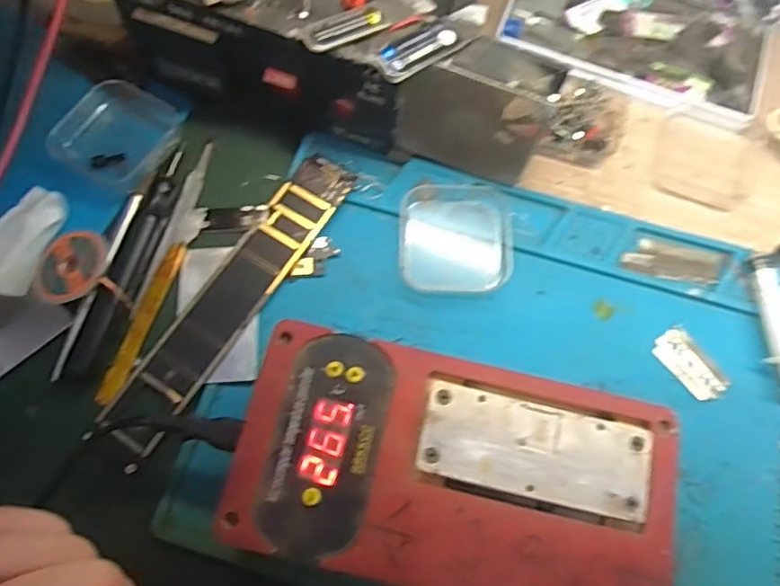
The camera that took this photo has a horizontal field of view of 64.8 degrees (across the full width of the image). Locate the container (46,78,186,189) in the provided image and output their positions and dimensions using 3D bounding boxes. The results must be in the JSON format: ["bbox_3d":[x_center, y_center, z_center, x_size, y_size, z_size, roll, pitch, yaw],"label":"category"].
[{"bbox_3d":[-0.163,-0.095,0.372,0.063,0.019,0.059,24,71,6],"label":"container"}]

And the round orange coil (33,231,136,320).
[{"bbox_3d":[-0.165,-0.013,0.336,0.053,0.013,0.042,14,71,3],"label":"round orange coil"}]

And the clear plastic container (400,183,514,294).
[{"bbox_3d":[0.038,-0.034,0.359,0.063,0.014,0.066,0,70,-2],"label":"clear plastic container"}]

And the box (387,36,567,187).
[{"bbox_3d":[0.045,-0.100,0.343,0.082,0.085,0.025,13,71,2],"label":"box"}]

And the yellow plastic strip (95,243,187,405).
[{"bbox_3d":[-0.136,0.015,0.339,0.011,0.004,0.094,18,71,4],"label":"yellow plastic strip"}]

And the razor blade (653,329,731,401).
[{"bbox_3d":[0.169,0.041,0.344,0.021,0.004,0.043,-35,75,-13],"label":"razor blade"}]

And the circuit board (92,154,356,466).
[{"bbox_3d":[-0.088,0.000,0.340,0.034,0.011,0.194,31,74,13],"label":"circuit board"}]

